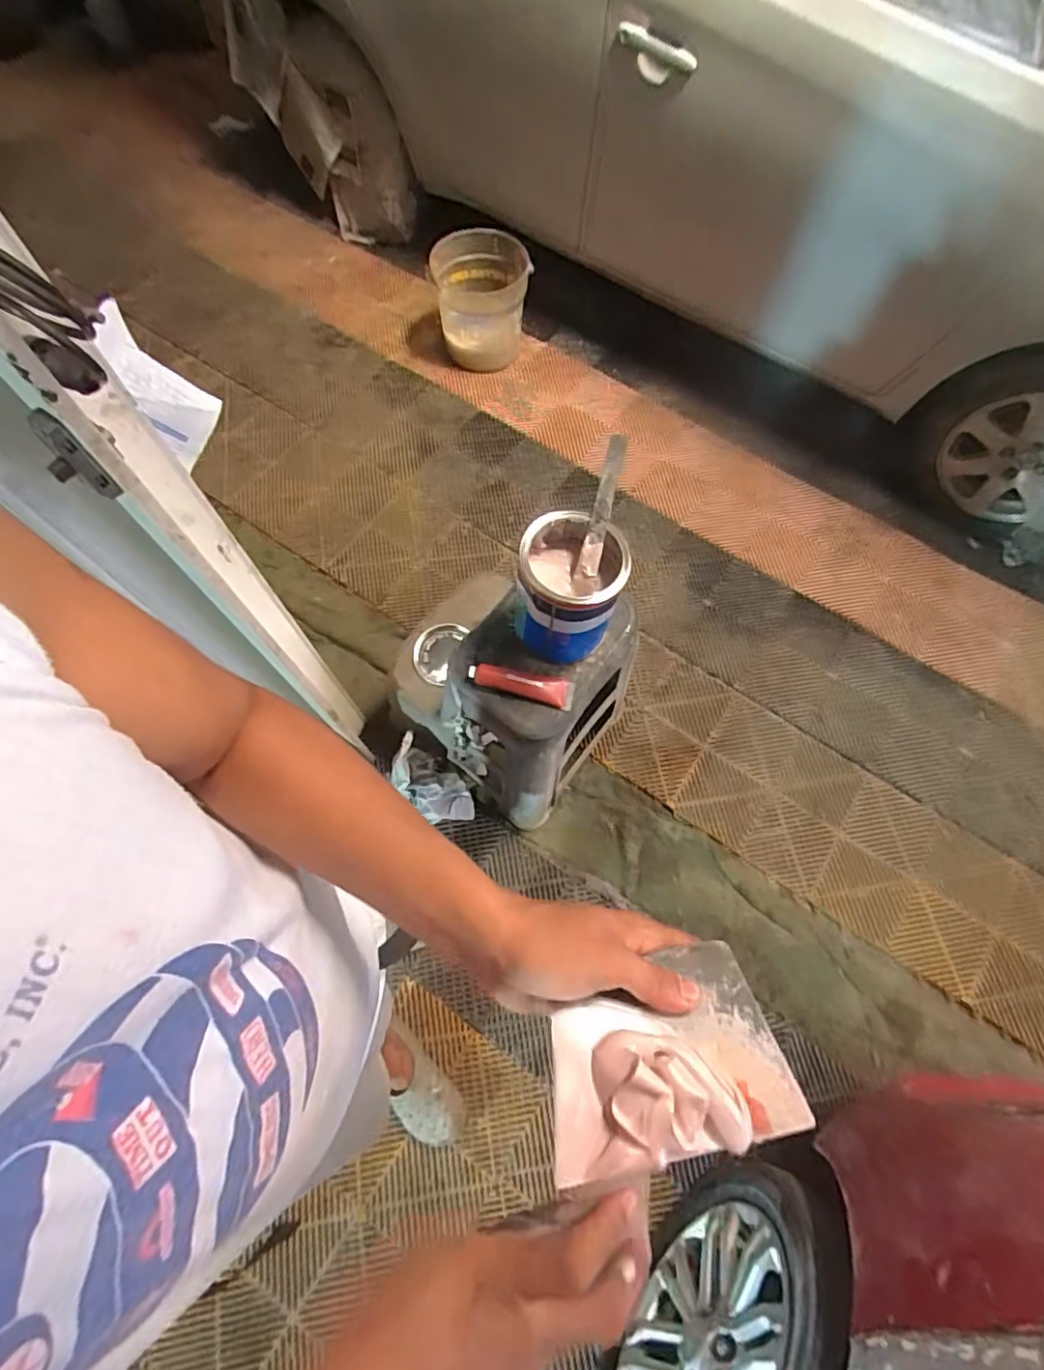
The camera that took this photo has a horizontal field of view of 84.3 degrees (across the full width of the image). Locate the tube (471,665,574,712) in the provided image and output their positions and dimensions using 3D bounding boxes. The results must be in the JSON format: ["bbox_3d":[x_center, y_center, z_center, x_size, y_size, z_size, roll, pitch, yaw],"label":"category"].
[{"bbox_3d":[0.000,-0.004,0.977,0.176,0.025,0.050,14,69,4],"label":"tube"}]

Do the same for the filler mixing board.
[{"bbox_3d":[0.081,0.209,0.324,0.136,0.036,0.094,-9,66,-7],"label":"filler mixing board"}]

